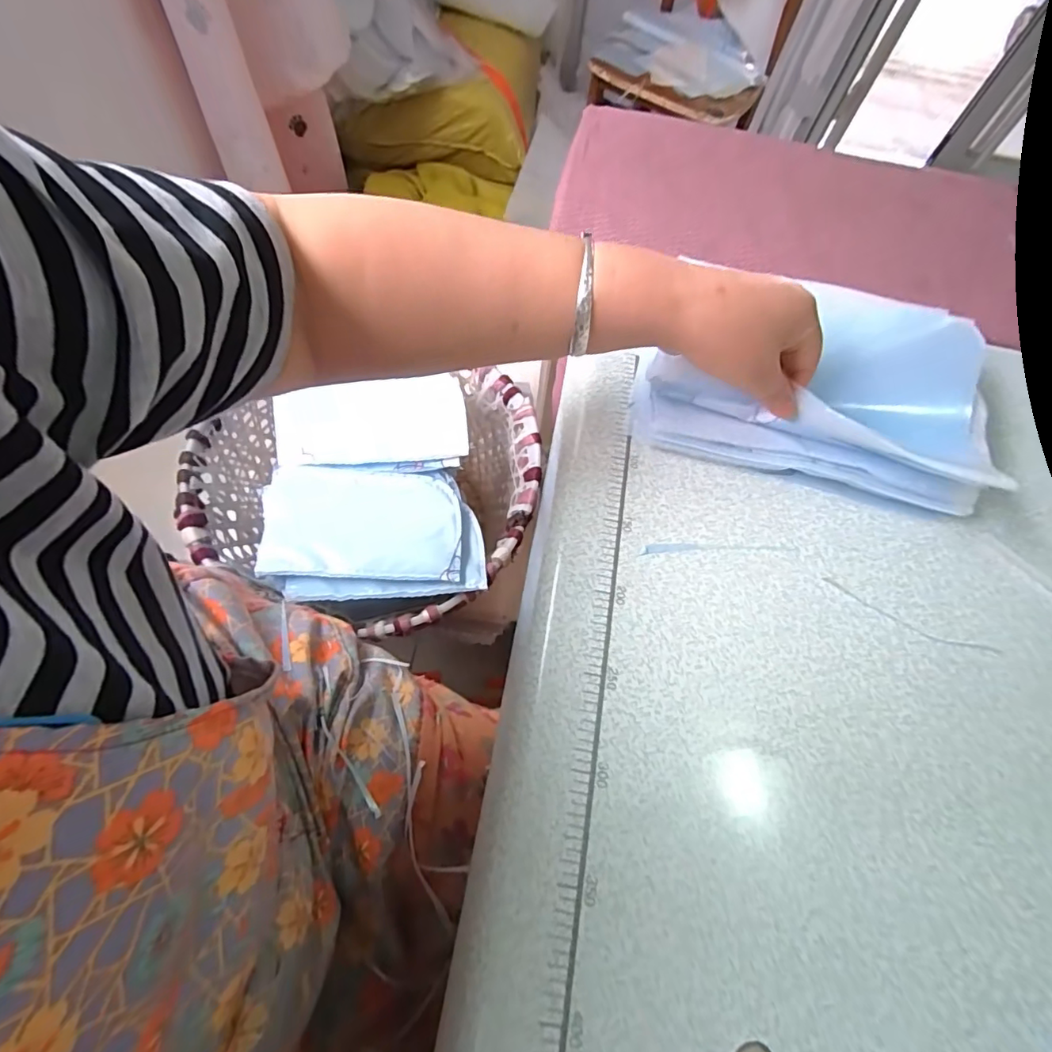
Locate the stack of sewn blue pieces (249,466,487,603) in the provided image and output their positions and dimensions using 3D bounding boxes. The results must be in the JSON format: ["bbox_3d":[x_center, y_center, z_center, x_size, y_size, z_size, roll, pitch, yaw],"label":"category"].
[{"bbox_3d":[-0.165,0.005,0.551,0.224,0.038,0.155,-6,64,-6],"label":"stack of sewn blue pieces"}]

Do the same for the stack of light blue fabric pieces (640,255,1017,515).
[{"bbox_3d":[0.208,-0.105,0.360,0.222,0.044,0.147,15,64,4],"label":"stack of light blue fabric pieces"}]

